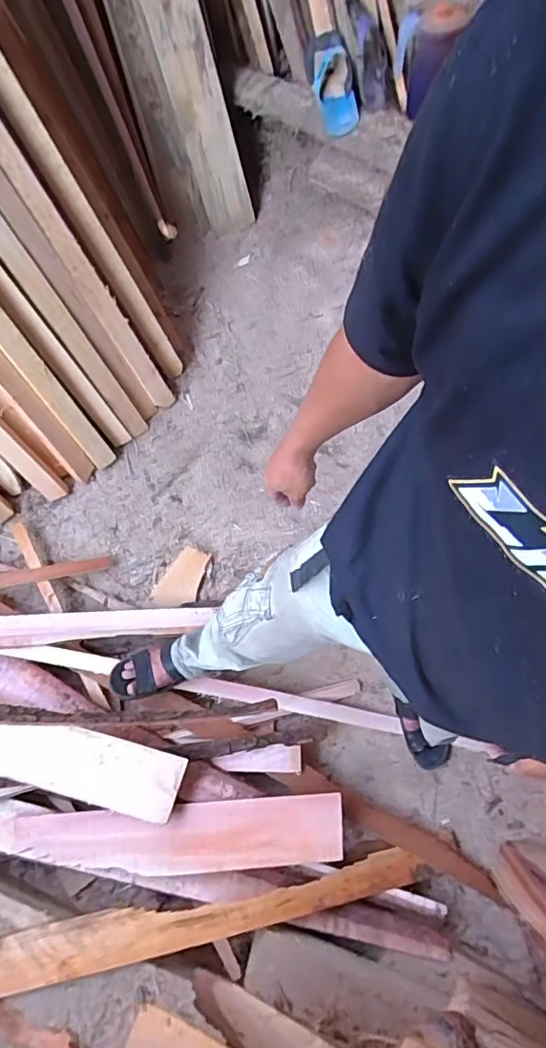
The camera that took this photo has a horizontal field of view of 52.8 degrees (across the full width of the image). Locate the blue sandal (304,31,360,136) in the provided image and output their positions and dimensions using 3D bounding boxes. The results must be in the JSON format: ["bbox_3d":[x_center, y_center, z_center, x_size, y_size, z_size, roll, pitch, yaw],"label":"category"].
[{"bbox_3d":[0.157,-1.193,1.485,0.121,0.066,0.272,-8,83,-6],"label":"blue sandal"}]

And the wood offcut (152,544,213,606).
[{"bbox_3d":[-0.230,0.134,1.384,0.100,0.028,0.165,20,67,5],"label":"wood offcut"}]

